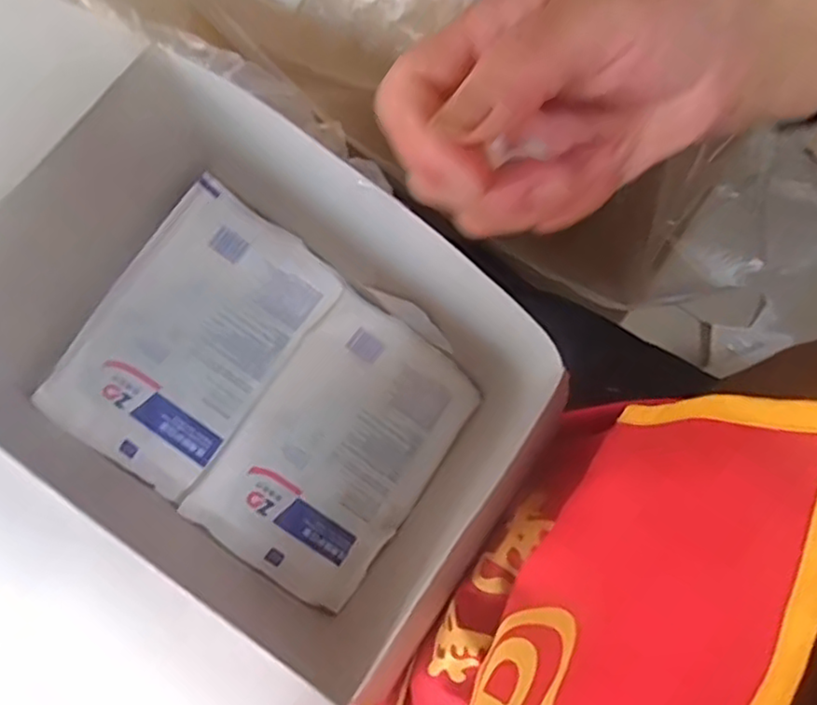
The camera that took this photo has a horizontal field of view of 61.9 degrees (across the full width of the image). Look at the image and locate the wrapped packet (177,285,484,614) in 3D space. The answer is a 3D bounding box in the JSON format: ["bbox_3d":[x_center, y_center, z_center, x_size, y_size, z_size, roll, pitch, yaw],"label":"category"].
[{"bbox_3d":[-0.046,0.066,0.473,0.128,0.010,0.189,38,77,-11],"label":"wrapped packet"}]

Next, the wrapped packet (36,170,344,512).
[{"bbox_3d":[-0.148,-0.012,0.467,0.121,0.009,0.191,37,79,-5],"label":"wrapped packet"}]

